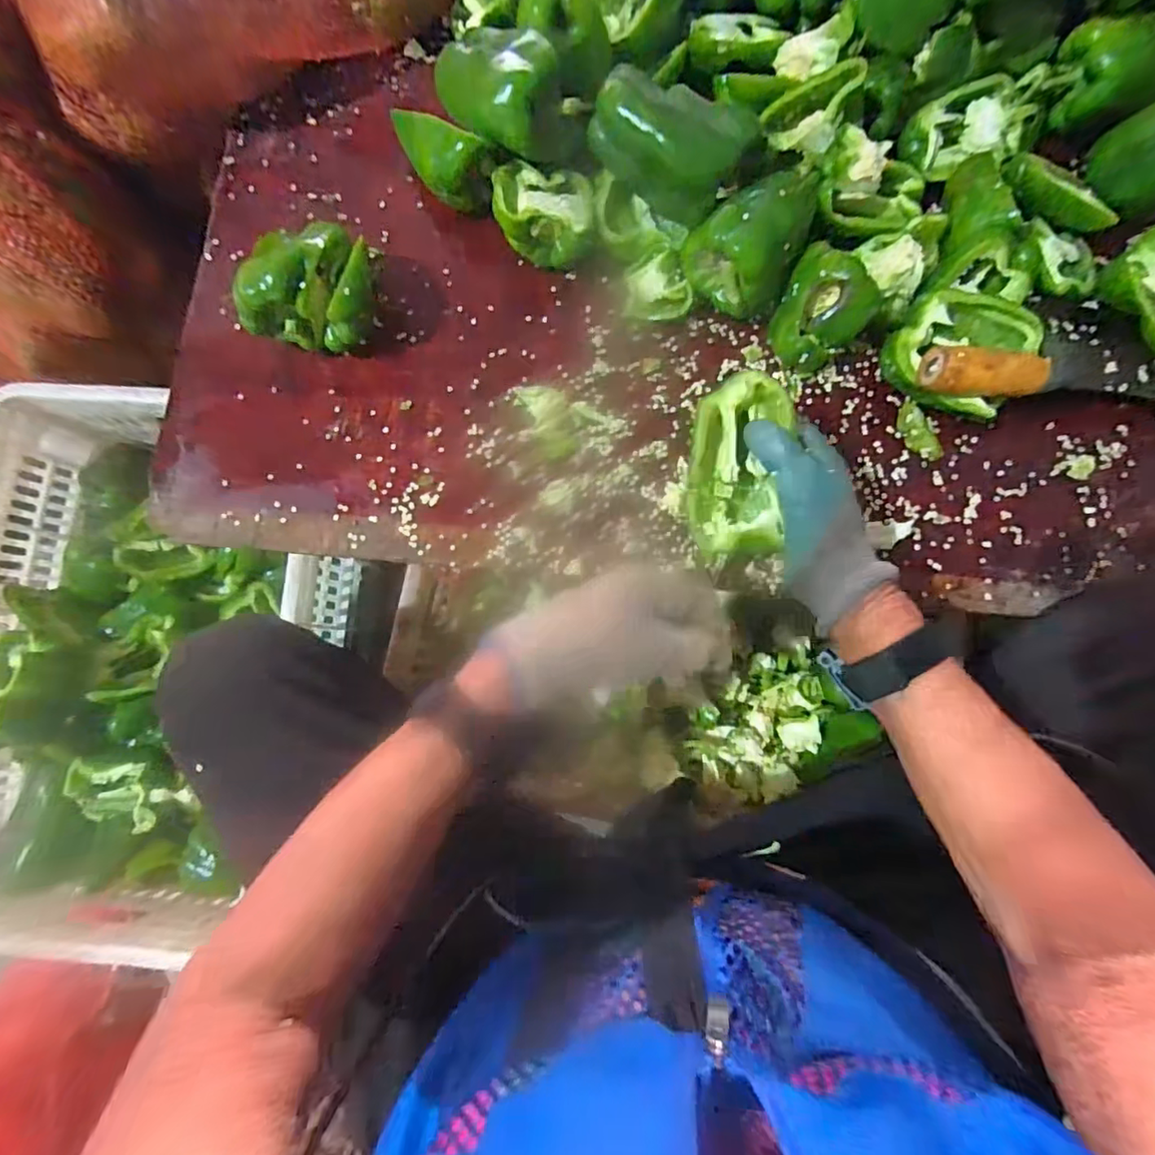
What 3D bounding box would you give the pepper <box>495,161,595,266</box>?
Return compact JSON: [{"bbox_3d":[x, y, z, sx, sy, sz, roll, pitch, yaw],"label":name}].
[{"bbox_3d":[-0.026,-0.296,0.454,0.077,0.057,0.089,-2,82,2],"label":"pepper"}]

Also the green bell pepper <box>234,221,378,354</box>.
[{"bbox_3d":[-0.202,-0.229,0.440,0.085,0.076,0.101,16,83,4],"label":"green bell pepper"}]

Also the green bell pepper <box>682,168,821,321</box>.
[{"bbox_3d":[0.139,-0.257,0.429,0.091,0.060,0.076,-36,82,-3],"label":"green bell pepper"}]

